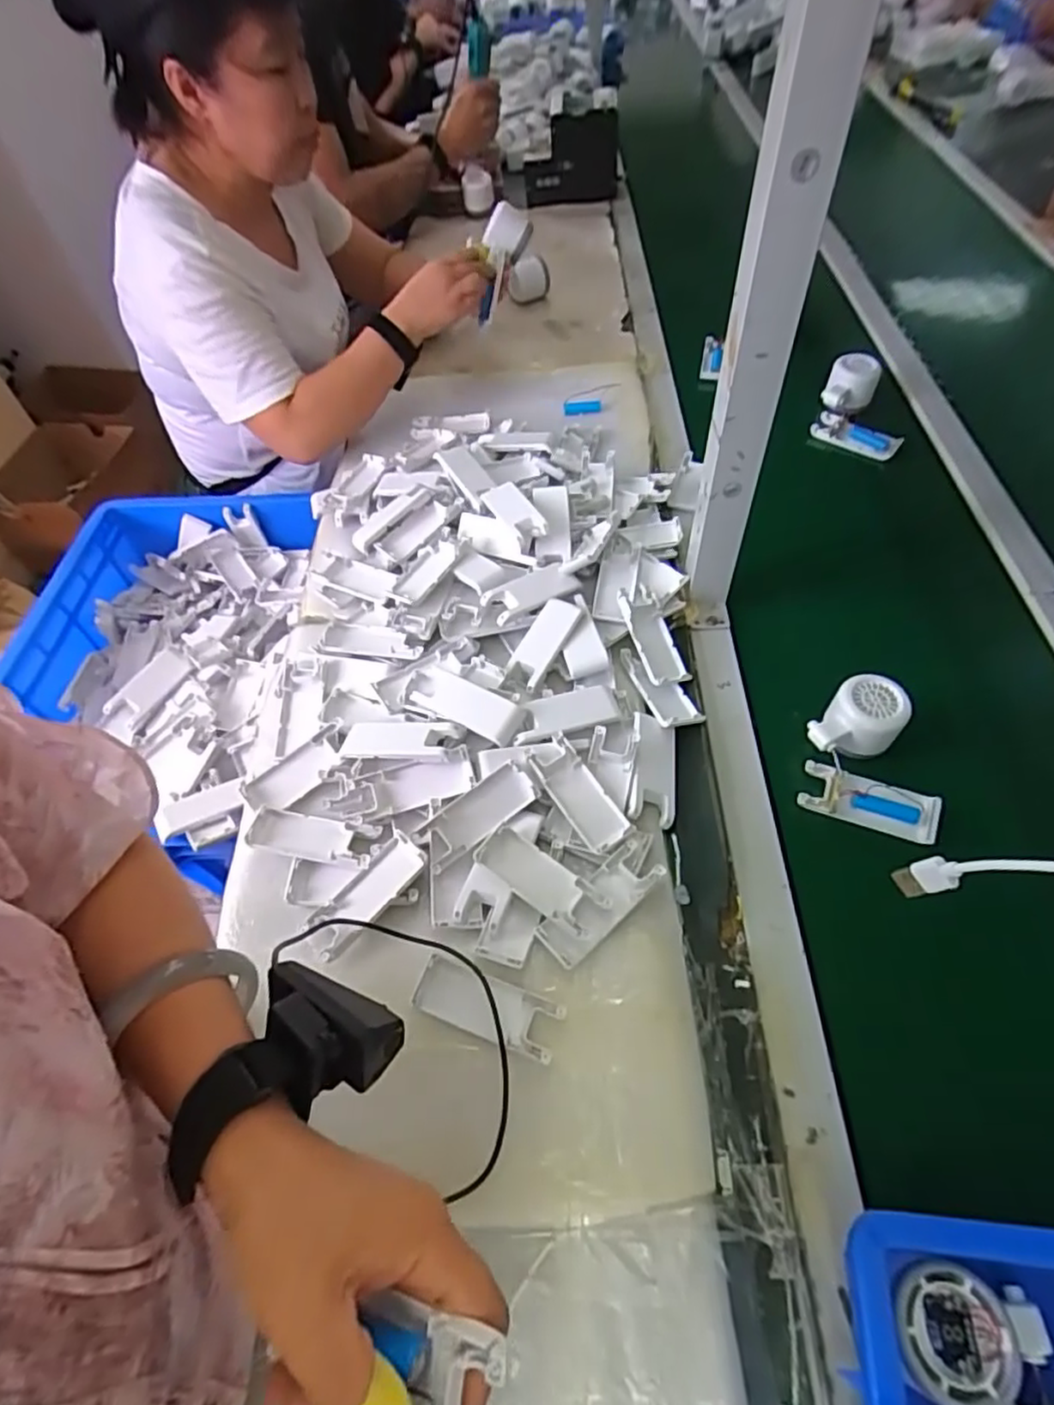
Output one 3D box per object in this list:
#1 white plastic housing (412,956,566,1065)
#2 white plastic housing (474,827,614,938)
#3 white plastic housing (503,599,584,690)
[{"bbox_3d":[-0.028,0.213,0.462,0.102,0.007,0.037,17,58,12],"label":"white plastic housing"},{"bbox_3d":[0.011,0.136,0.505,0.101,0.019,0.039,30,61,20],"label":"white plastic housing"},{"bbox_3d":[0.015,-0.059,0.636,0.036,0.020,0.095,26,60,17],"label":"white plastic housing"}]

